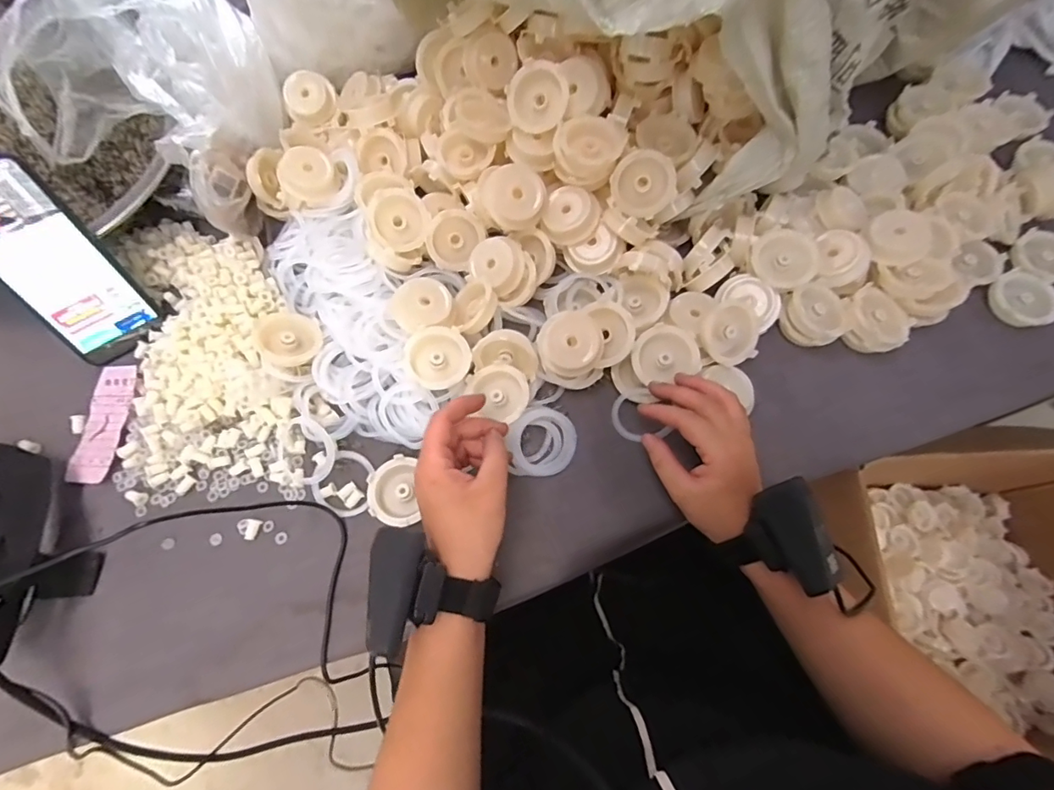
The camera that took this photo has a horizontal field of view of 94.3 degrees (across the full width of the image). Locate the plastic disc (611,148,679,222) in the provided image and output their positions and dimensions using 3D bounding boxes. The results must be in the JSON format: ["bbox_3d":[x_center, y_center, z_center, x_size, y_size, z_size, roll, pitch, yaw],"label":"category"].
[{"bbox_3d":[0.101,-0.183,0.423,0.053,0.056,0.011,1,43,13],"label":"plastic disc"}]

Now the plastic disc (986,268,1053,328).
[{"bbox_3d":[0.452,-0.087,0.444,0.055,0.013,0.055,0,69,1],"label":"plastic disc"}]

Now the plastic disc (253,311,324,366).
[{"bbox_3d":[-0.205,-0.049,0.421,0.052,0.011,0.047,-14,91,-35],"label":"plastic disc"}]

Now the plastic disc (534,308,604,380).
[{"bbox_3d":[0.035,-0.042,0.407,0.053,0.013,0.053,1,93,11],"label":"plastic disc"}]

